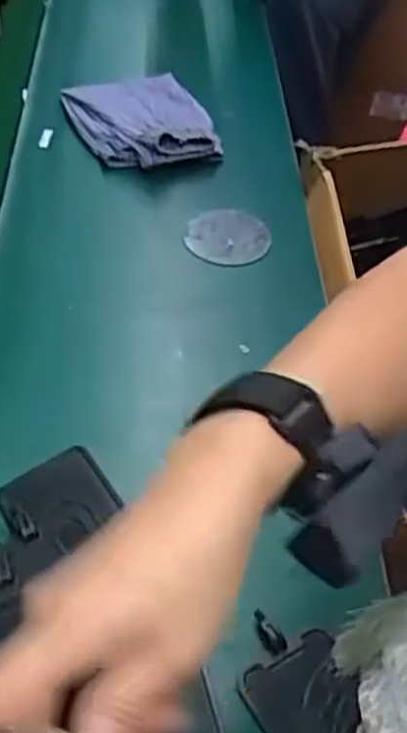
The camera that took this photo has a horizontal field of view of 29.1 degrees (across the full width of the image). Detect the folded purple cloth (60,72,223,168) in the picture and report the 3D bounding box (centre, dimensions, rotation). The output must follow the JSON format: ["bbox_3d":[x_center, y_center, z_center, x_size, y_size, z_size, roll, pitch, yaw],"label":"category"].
[{"bbox_3d":[-0.078,-0.314,0.967,0.158,0.045,0.185,-13,53,-13],"label":"folded purple cloth"}]

